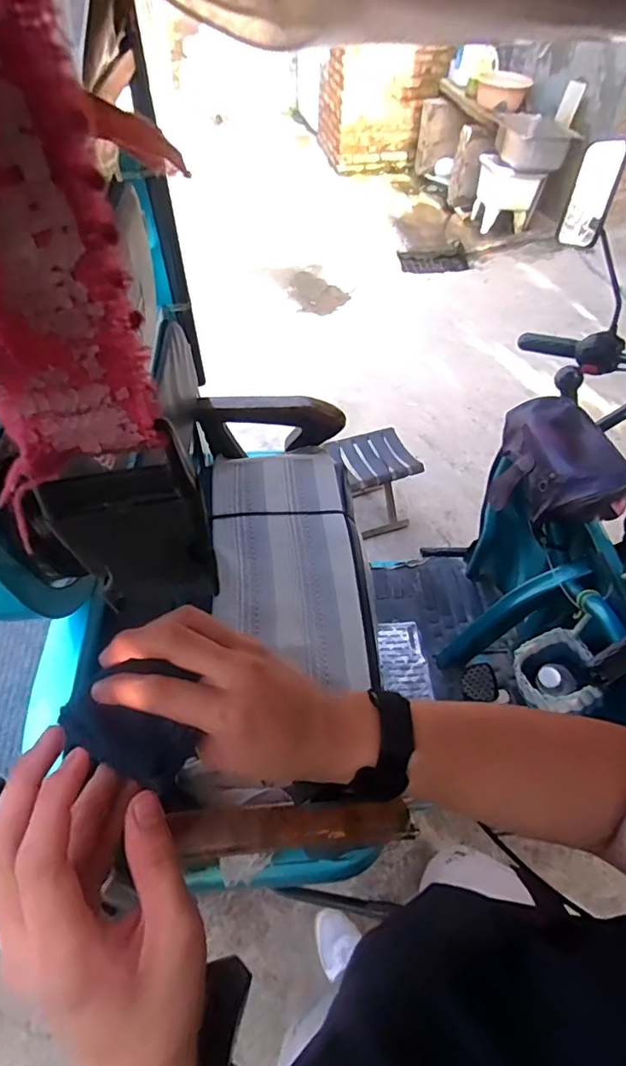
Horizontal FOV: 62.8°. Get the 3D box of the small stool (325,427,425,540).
[{"bbox_3d":[0.214,-0.169,1.907,0.275,0.303,0.271,-20,55,-17],"label":"small stool"}]

